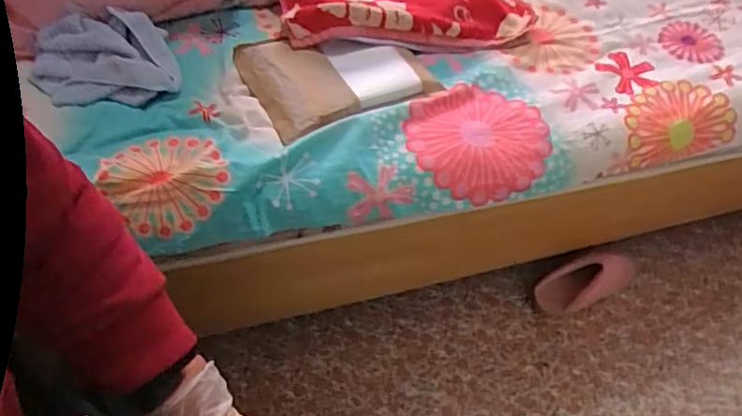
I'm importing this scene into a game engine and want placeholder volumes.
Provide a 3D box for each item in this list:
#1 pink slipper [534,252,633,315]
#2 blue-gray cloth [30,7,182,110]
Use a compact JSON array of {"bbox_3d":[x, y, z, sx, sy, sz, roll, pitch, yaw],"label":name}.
[{"bbox_3d":[0.467,0.151,1.294,0.238,0.095,0.086,-16,57,-18],"label":"pink slipper"},{"bbox_3d":[-0.369,-0.206,0.851,0.195,0.037,0.138,0,80,-1],"label":"blue-gray cloth"}]

